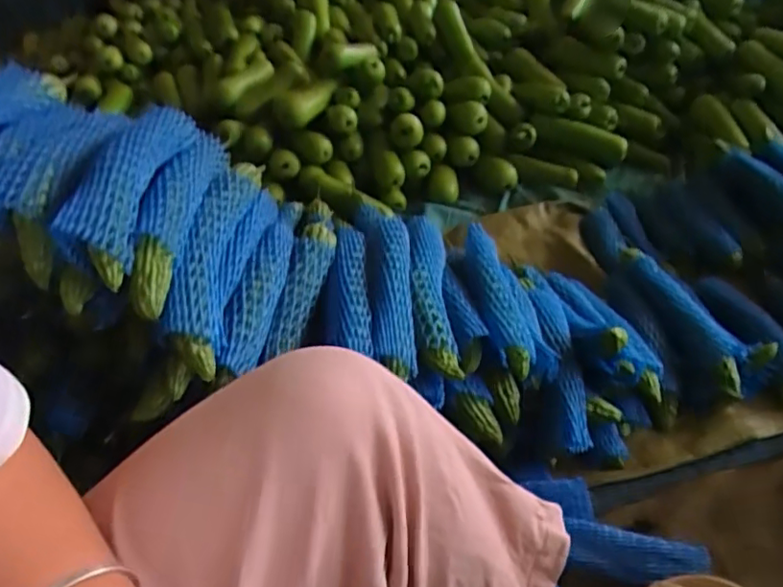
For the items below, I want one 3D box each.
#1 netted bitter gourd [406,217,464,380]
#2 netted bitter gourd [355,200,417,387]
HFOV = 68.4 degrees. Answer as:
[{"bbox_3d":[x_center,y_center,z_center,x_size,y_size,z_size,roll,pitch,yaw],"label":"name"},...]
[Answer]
[{"bbox_3d":[0.050,-0.010,0.732,0.051,0.039,0.255,-5,53,1],"label":"netted bitter gourd"},{"bbox_3d":[-0.003,-0.012,0.711,0.058,0.048,0.250,-6,51,0],"label":"netted bitter gourd"}]

